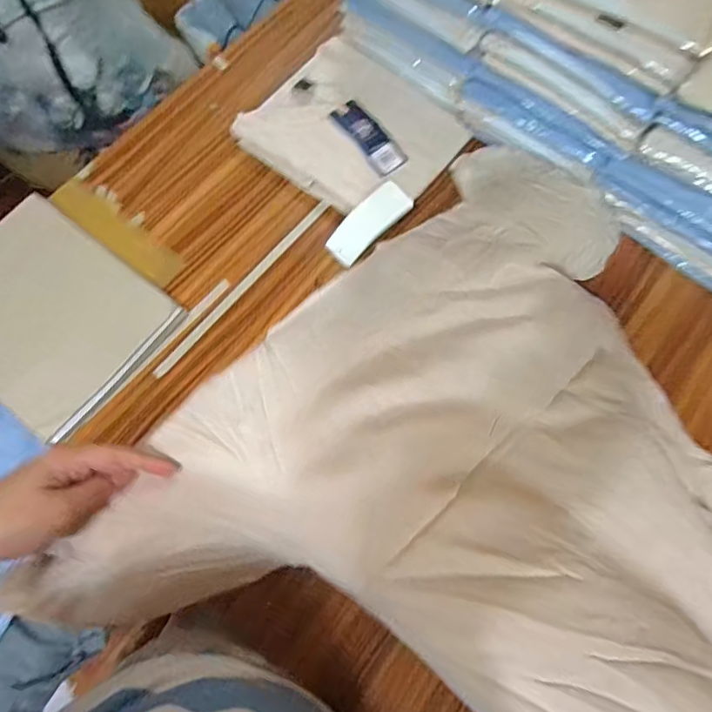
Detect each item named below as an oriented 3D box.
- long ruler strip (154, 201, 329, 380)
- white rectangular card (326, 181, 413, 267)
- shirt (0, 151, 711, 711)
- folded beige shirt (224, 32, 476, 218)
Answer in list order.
[{"bbox_3d":[-0.143,-0.092,0.659,0.015,0.006,0.310,38,76,12],"label":"long ruler strip"},{"bbox_3d":[0.015,-0.170,0.657,0.117,0.009,0.047,-43,90,9],"label":"white rectangular card"},{"bbox_3d":[0.149,0.120,0.500,0.559,0.110,0.652,37,75,12],"label":"shirt"},{"bbox_3d":[-0.003,-0.308,0.700,0.251,0.054,0.210,37,75,12],"label":"folded beige shirt"}]

